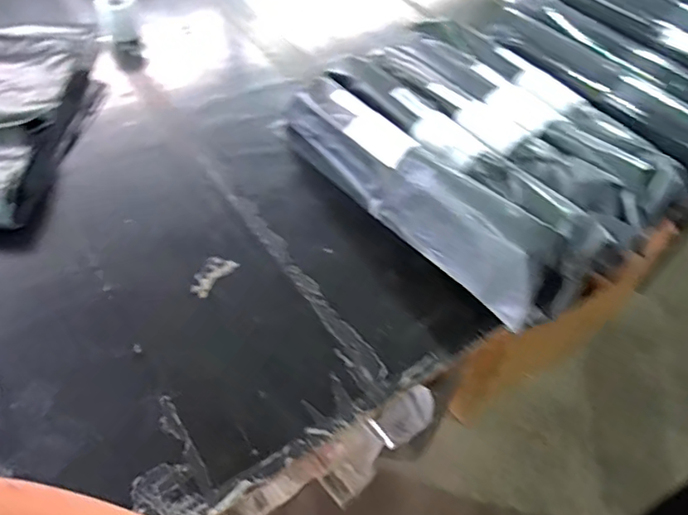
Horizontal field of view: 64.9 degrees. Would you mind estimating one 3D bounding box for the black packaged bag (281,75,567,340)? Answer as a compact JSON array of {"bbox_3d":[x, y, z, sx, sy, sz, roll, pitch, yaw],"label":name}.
[{"bbox_3d":[0.082,-0.107,0.755,0.086,0.107,0.479,-32,59,-27],"label":"black packaged bag"}]

